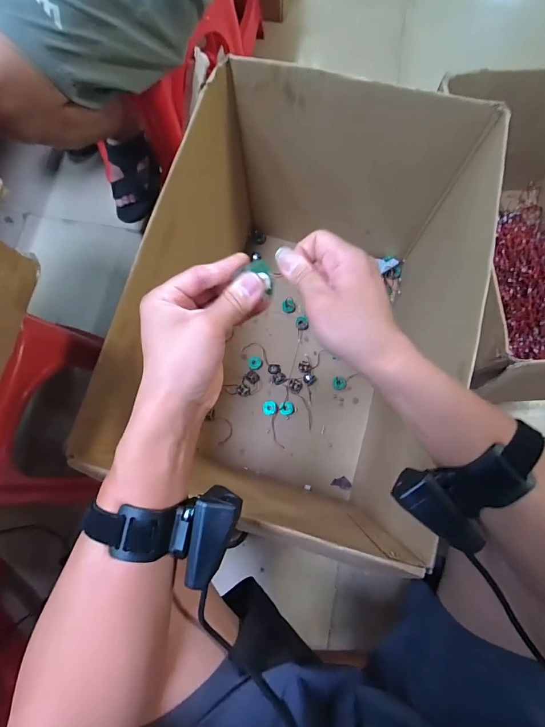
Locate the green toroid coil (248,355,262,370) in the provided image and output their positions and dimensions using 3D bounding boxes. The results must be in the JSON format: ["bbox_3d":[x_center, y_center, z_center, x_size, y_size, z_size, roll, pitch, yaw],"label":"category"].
[{"bbox_3d":[-0.044,-0.003,0.884,0.034,0.006,0.036,0,77,1],"label":"green toroid coil"}]

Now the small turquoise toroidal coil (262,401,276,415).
[{"bbox_3d":[-0.008,0.109,0.854,0.032,0.014,0.033,0,77,1],"label":"small turquoise toroidal coil"}]

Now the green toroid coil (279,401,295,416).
[{"bbox_3d":[0.035,0.111,0.852,0.035,0.008,0.034,-19,77,-3],"label":"green toroid coil"}]

